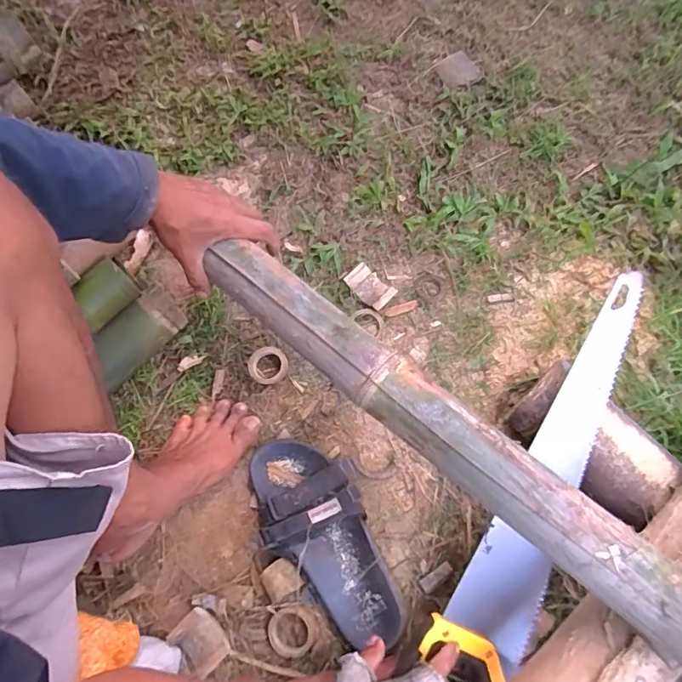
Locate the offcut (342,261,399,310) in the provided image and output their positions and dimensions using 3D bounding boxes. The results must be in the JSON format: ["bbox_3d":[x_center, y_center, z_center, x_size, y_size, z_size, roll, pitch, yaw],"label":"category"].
[{"bbox_3d":[0.042,-0.080,0.742,0.073,0.018,0.044,42,76,15],"label":"offcut"}]

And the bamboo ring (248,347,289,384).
[{"bbox_3d":[-0.104,0.036,0.712,0.055,0.026,0.049,-41,74,-13],"label":"bamboo ring"}]

